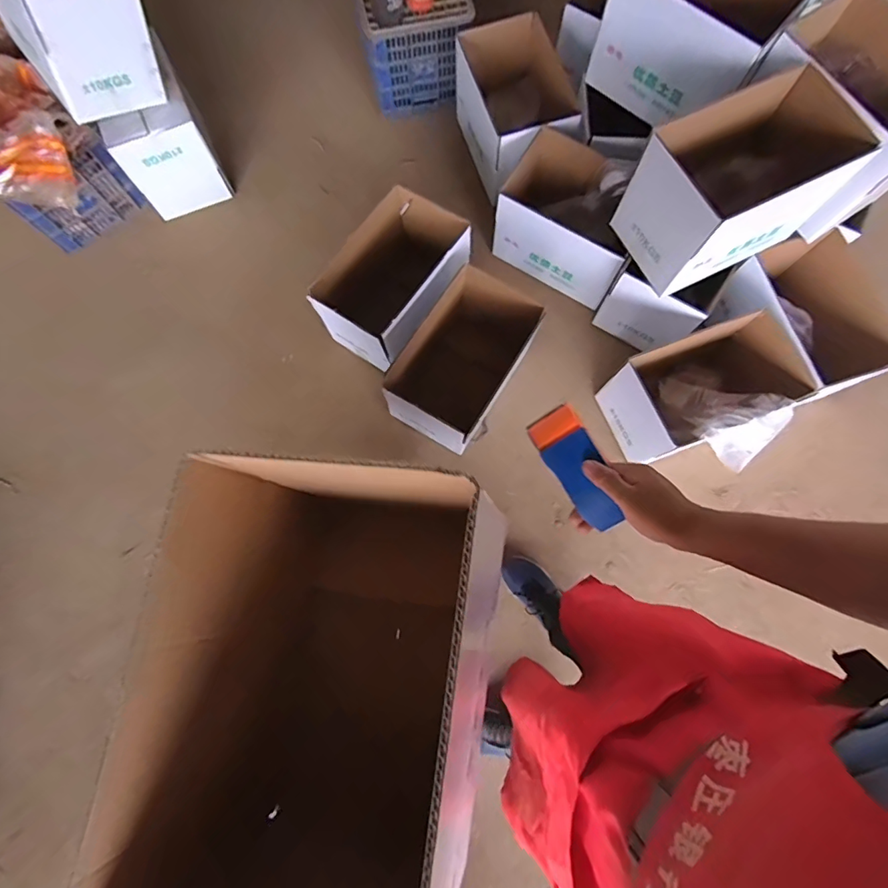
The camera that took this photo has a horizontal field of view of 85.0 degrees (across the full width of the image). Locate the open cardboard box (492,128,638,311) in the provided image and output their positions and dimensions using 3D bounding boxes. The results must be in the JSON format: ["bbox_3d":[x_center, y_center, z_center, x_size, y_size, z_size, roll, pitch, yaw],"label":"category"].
[{"bbox_3d":[0.375,-0.667,1.467,0.416,0.295,0.282,34,79,7],"label":"open cardboard box"}]

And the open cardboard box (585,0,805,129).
[{"bbox_3d":[0.612,-1.051,1.228,0.408,0.276,0.337,36,79,8],"label":"open cardboard box"}]

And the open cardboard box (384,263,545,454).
[{"bbox_3d":[0.052,-0.217,1.327,0.261,0.246,0.430,31,79,7],"label":"open cardboard box"}]

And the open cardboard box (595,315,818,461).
[{"bbox_3d":[0.691,-0.139,1.338,0.414,0.265,0.285,-22,78,-5],"label":"open cardboard box"}]

